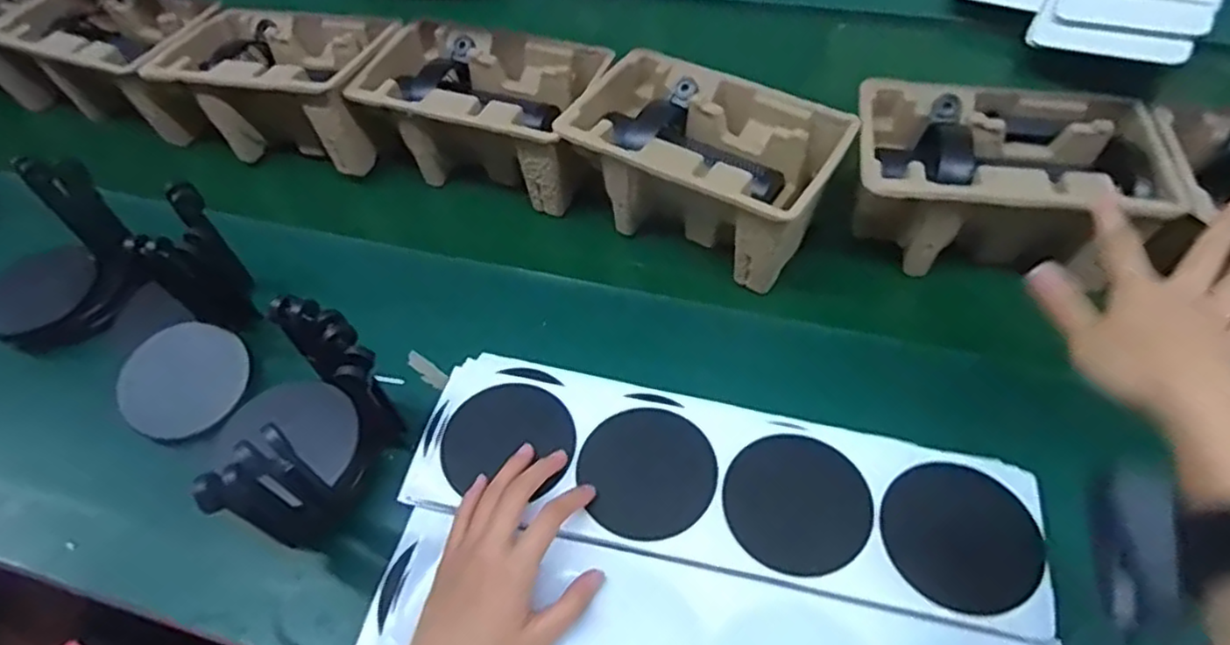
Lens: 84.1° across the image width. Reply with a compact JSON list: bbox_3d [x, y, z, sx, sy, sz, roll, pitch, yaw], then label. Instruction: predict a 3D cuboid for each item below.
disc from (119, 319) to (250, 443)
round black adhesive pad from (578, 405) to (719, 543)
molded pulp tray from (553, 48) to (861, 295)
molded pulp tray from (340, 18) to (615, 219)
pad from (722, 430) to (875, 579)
[{"bbox_3d":[-0.338,0.044,0.539,0.085,0.011,0.093,-11,69,-21],"label":"disc"},{"bbox_3d":[0.023,0.100,0.466,0.086,0.009,0.091,0,52,0],"label":"round black adhesive pad"},{"bbox_3d":[0.076,-0.133,0.622,0.227,0.121,0.142,27,57,20],"label":"molded pulp tray"},{"bbox_3d":[-0.121,-0.202,0.684,0.230,0.111,0.142,19,54,14],"label":"molded pulp tray"},{"bbox_3d":[0.120,0.118,0.450,0.090,0.011,0.090,0,52,0],"label":"pad"}]

